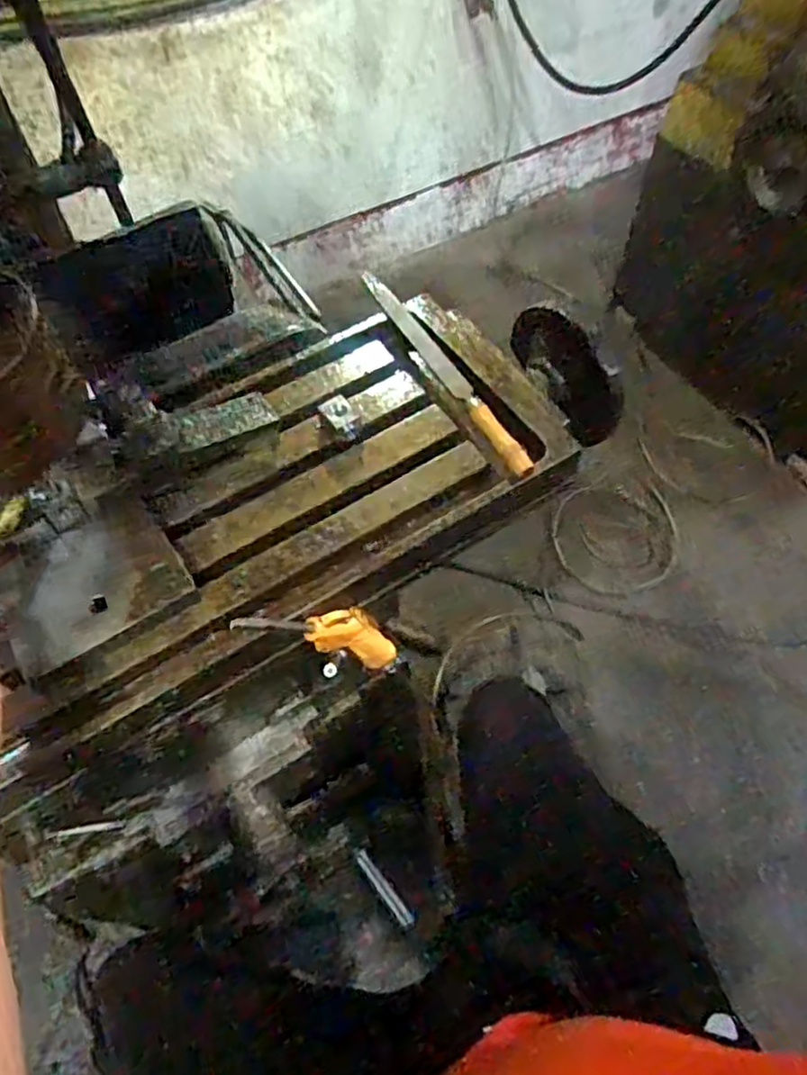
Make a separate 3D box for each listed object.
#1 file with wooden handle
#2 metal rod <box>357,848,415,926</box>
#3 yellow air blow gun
[{"bbox_3d":[0.038,-0.160,0.632,0.026,0.021,0.286,-24,61,-13],"label":"file with wooden handle"},{"bbox_3d":[-0.017,0.319,0.628,0.012,0.004,0.076,-35,82,-19],"label":"metal rod"},{"bbox_3d":[-0.051,0.076,0.543,0.049,0.201,0.022,-37,61,11],"label":"yellow air blow gun"}]

